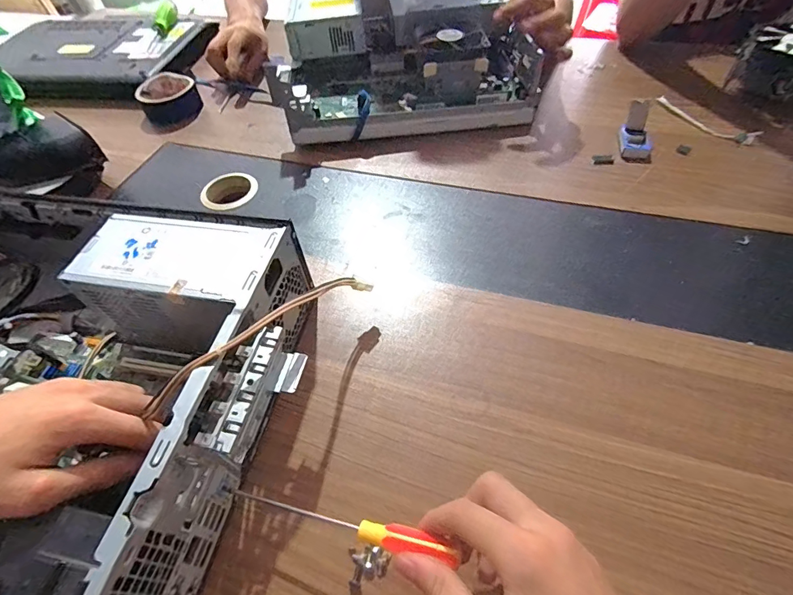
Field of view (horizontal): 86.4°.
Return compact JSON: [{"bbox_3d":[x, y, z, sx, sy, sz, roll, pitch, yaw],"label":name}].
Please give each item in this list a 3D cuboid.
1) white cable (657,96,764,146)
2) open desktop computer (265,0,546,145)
[{"bbox_3d":[0.406,-0.234,0.563,0.032,0.013,0.134,-34,56,-20],"label":"white cable"},{"bbox_3d":[0.006,-0.358,0.631,0.322,0.101,0.318,-8,51,-1],"label":"open desktop computer"}]

